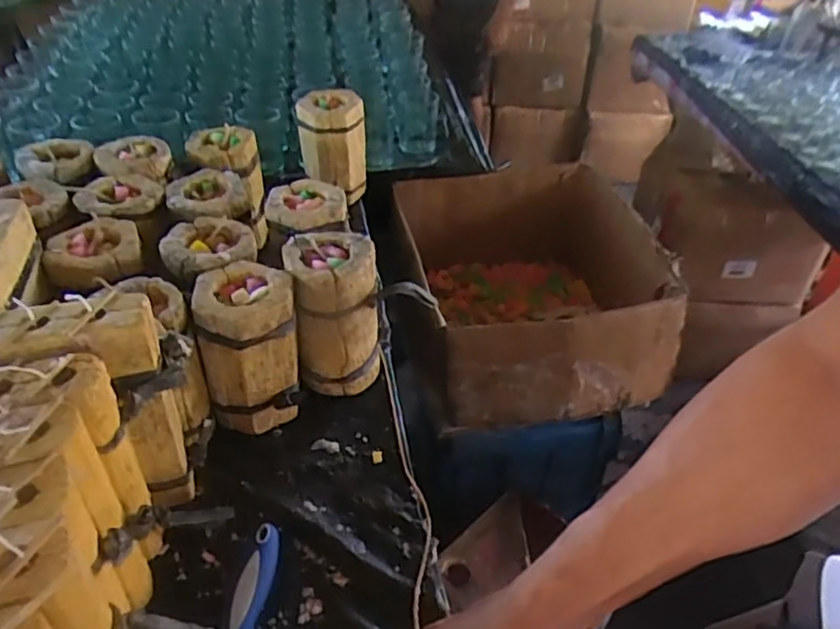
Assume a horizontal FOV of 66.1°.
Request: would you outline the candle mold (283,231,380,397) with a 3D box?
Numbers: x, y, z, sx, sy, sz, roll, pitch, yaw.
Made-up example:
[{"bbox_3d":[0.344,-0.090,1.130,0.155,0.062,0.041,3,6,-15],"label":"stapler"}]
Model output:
[{"bbox_3d":[-0.093,0.002,0.694,0.085,0.165,0.085,-11,42,-17],"label":"candle mold"}]

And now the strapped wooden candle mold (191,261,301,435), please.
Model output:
[{"bbox_3d":[-0.168,0.036,0.649,0.090,0.156,0.094,-6,41,-11],"label":"strapped wooden candle mold"}]

